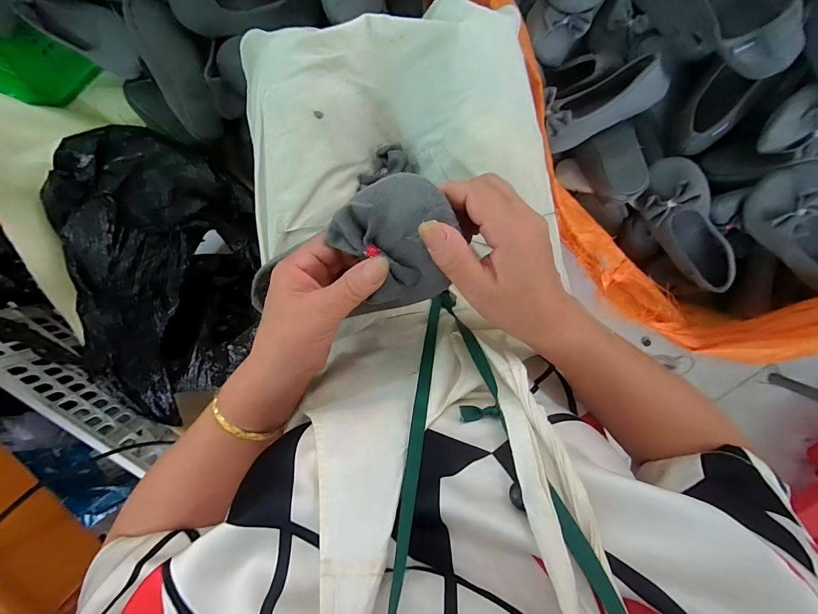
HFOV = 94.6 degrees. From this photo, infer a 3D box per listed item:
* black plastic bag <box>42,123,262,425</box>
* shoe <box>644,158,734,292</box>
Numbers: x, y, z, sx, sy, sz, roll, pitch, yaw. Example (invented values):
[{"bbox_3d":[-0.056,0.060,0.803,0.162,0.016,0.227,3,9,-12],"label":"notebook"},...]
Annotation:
[{"bbox_3d":[-0.472,-0.077,0.658,0.284,0.142,0.490,-8,79,1],"label":"black plastic bag"},{"bbox_3d":[0.456,-0.131,0.620,0.089,0.058,0.231,-24,99,3],"label":"shoe"}]

